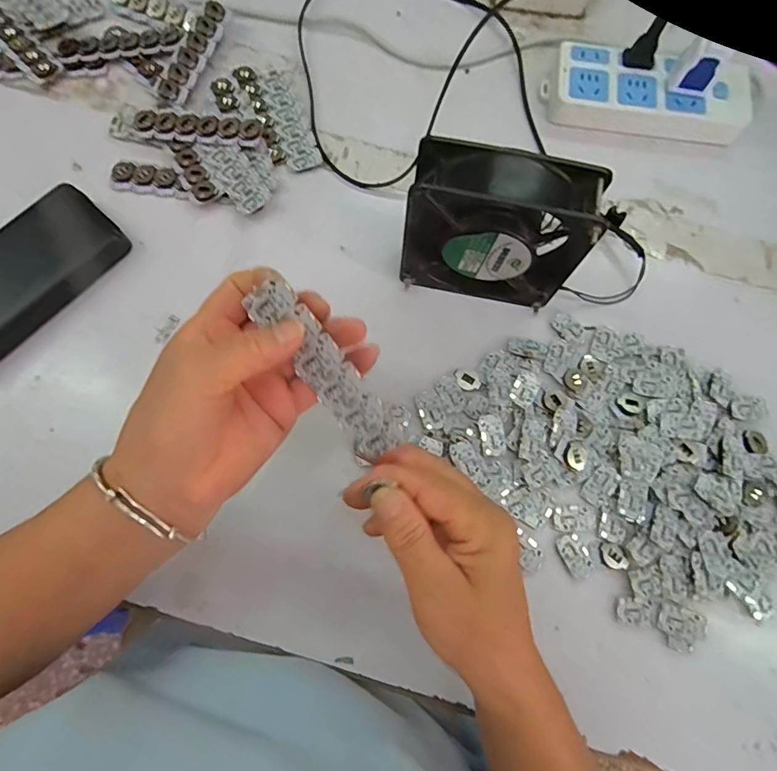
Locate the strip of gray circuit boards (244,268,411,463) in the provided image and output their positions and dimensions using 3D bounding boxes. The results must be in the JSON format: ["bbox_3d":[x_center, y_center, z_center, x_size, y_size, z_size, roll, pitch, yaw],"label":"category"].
[{"bbox_3d":[-0.030,-0.008,0.247,0.037,0.005,0.107,-30,105,27],"label":"strip of gray circuit boards"}]

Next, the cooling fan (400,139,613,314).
[{"bbox_3d":[0.072,-0.104,0.337,0.117,0.115,0.047,15,75,3],"label":"cooling fan"}]

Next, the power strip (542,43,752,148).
[{"bbox_3d":[0.229,-0.256,0.425,0.169,0.033,0.067,9,74,1],"label":"power strip"}]

